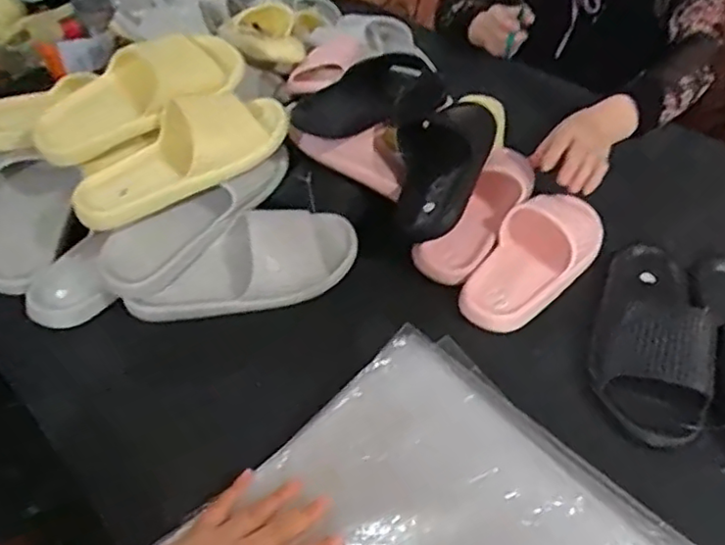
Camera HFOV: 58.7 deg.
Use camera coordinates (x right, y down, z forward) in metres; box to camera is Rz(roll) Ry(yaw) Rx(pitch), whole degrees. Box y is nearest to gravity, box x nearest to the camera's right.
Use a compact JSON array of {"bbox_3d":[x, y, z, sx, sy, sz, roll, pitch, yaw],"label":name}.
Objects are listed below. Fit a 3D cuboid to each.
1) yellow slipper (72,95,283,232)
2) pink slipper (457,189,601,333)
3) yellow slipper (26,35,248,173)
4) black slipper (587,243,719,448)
[{"bbox_3d":[-0.203,-0.135,0.714,0.251,0.071,0.100,-32,50,-12],"label":"yellow slipper"},{"bbox_3d":[0.214,-0.031,0.765,0.097,0.058,0.267,31,50,29],"label":"pink slipper"},{"bbox_3d":[-0.264,-0.210,0.747,0.246,0.071,0.112,-28,46,1],"label":"yellow slipper"},{"bbox_3d":[0.300,0.049,0.672,0.108,0.067,0.257,12,44,12],"label":"black slipper"}]

